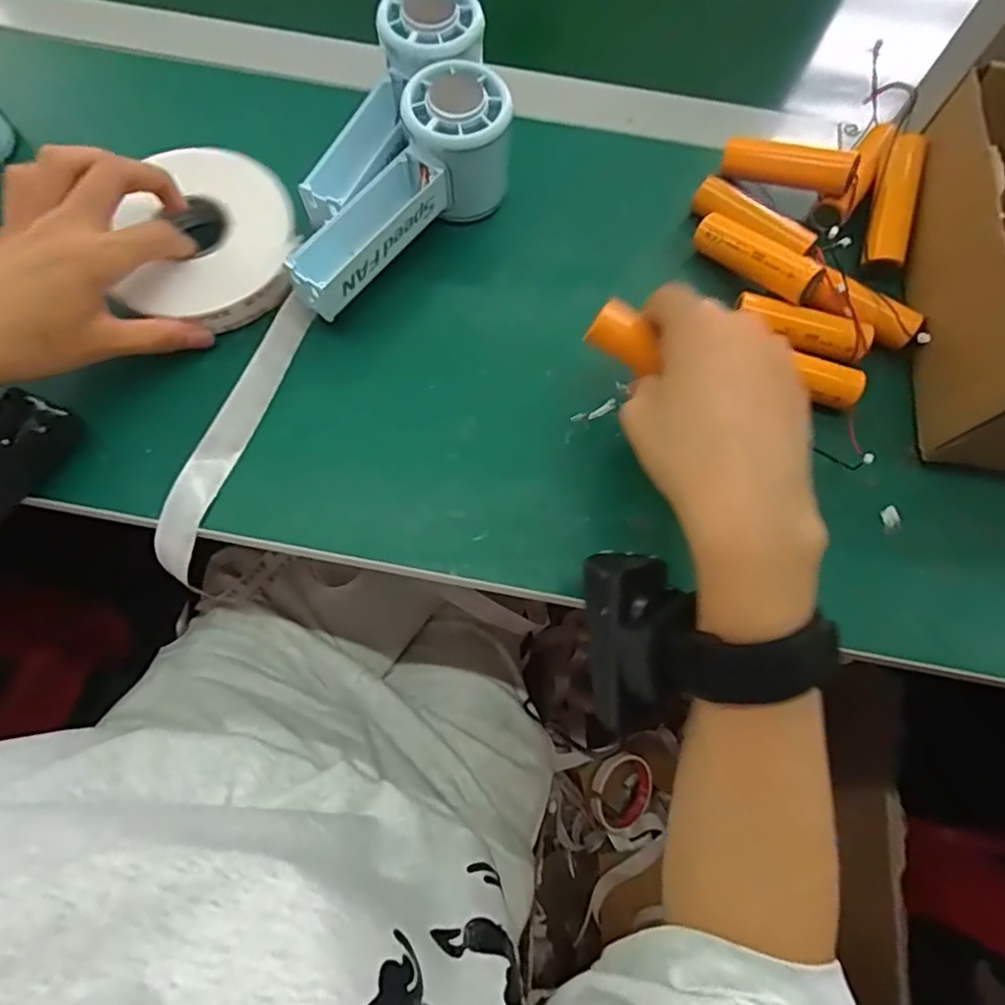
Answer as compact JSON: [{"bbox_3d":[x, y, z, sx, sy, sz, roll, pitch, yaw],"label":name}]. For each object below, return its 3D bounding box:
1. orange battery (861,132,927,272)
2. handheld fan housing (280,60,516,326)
[{"bbox_3d":[0.224,-0.170,0.342,0.020,0.013,0.078,12,89,2],"label":"orange battery"},{"bbox_3d":[-0.049,-0.160,0.321,0.055,0.061,0.147,34,74,9],"label":"handheld fan housing"}]

